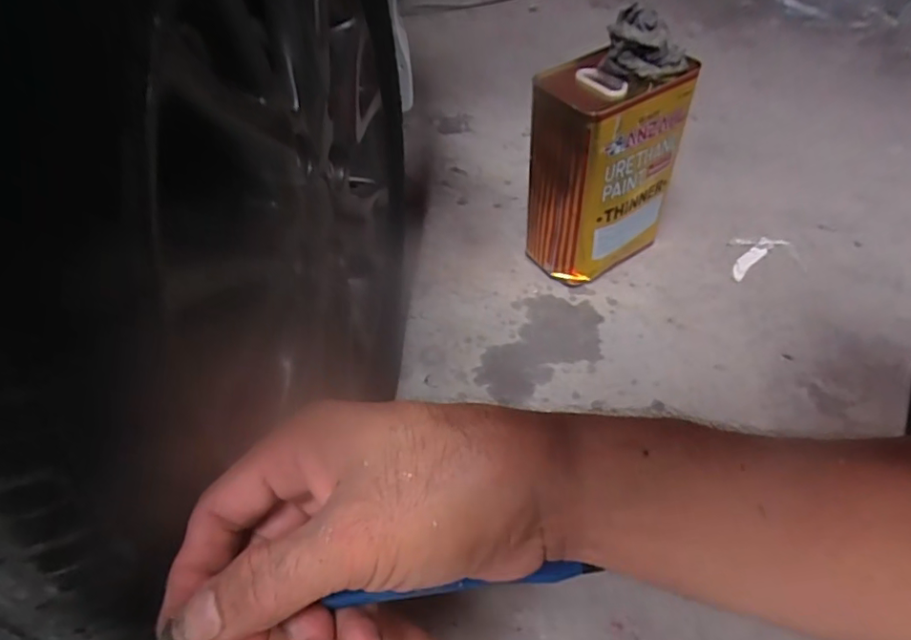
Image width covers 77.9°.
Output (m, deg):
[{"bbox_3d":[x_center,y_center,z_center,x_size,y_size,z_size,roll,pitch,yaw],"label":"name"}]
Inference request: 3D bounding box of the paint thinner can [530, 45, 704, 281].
[{"bbox_3d":[0.179,-0.180,0.698,0.156,0.256,0.108,-27,52,-19],"label":"paint thinner can"}]

